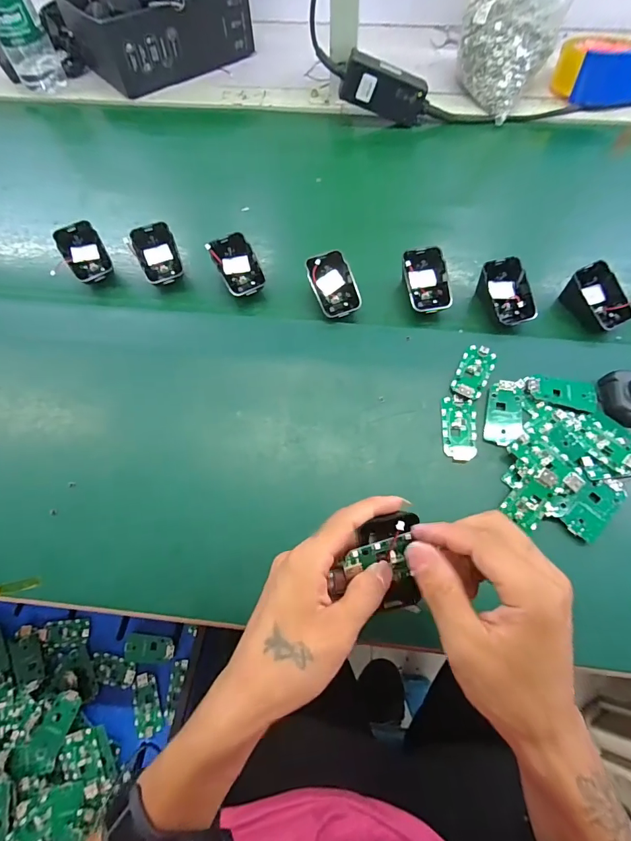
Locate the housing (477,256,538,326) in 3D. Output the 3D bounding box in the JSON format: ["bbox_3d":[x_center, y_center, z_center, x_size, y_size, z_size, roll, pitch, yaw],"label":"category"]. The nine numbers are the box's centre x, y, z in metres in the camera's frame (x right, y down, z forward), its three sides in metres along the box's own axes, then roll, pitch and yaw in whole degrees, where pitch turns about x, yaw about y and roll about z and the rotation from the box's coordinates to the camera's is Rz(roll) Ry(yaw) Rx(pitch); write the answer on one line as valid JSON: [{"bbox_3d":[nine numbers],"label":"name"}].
[{"bbox_3d":[0.199,-0.134,0.436,0.046,0.027,0.068,-15,92,-4],"label":"housing"}]

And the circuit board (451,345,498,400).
[{"bbox_3d":[0.156,-0.049,0.407,0.031,0.004,0.063,24,67,13],"label":"circuit board"}]

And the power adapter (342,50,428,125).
[{"bbox_3d":[0.098,-0.453,0.569,0.122,0.055,0.025,12,63,-16],"label":"power adapter"}]

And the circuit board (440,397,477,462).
[{"bbox_3d":[0.134,0.008,0.384,0.032,0.005,0.062,4,64,3],"label":"circuit board"}]

